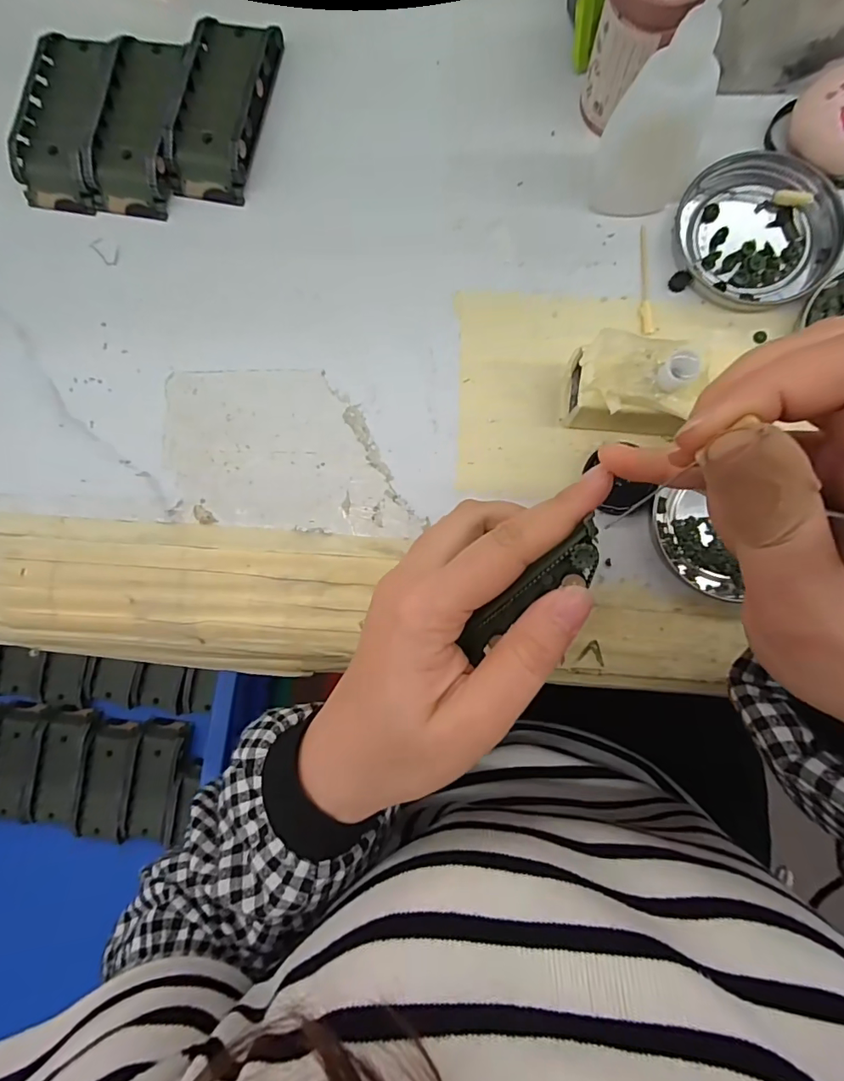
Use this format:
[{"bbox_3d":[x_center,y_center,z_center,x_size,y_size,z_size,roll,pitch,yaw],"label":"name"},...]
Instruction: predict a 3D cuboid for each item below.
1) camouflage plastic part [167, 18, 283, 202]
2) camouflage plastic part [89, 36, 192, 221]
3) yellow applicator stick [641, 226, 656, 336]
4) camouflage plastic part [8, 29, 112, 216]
[{"bbox_3d":[-0.111,-0.242,0.268,0.043,0.021,0.096,11,88,5],"label":"camouflage plastic part"},{"bbox_3d":[-0.156,-0.234,0.272,0.044,0.018,0.094,12,88,5],"label":"camouflage plastic part"},{"bbox_3d":[0.116,-0.137,0.252,0.006,0.004,0.059,-2,87,4],"label":"yellow applicator stick"},{"bbox_3d":[-0.202,-0.240,0.276,0.045,0.016,0.094,12,88,5],"label":"camouflage plastic part"}]

